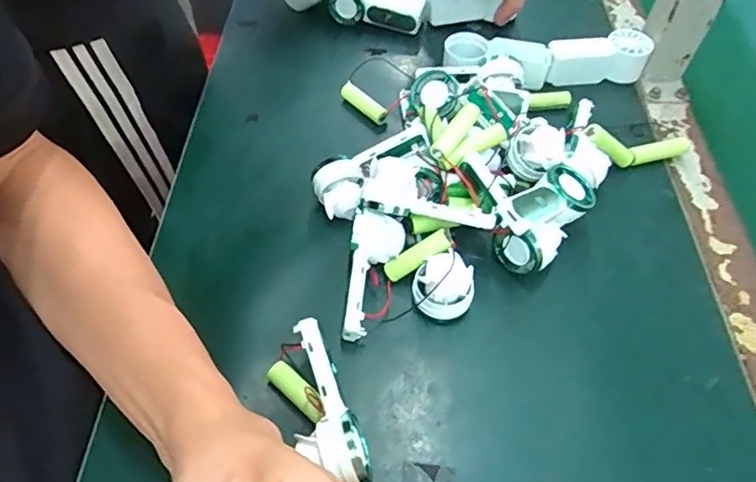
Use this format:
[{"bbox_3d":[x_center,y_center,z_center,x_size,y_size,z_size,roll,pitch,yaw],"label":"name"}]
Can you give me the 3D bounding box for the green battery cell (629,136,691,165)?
[{"bbox_3d":[0.232,-0.073,0.450,0.058,0.016,0.015,-13,56,-10],"label":"green battery cell"}]

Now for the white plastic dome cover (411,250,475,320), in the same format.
[{"bbox_3d":[0.044,0.033,0.368,0.038,0.037,0.036,-16,57,-13],"label":"white plastic dome cover"}]

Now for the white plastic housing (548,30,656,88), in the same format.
[{"bbox_3d":[0.202,-0.169,0.511,0.095,0.034,0.043,-7,56,-7],"label":"white plastic housing"}]

